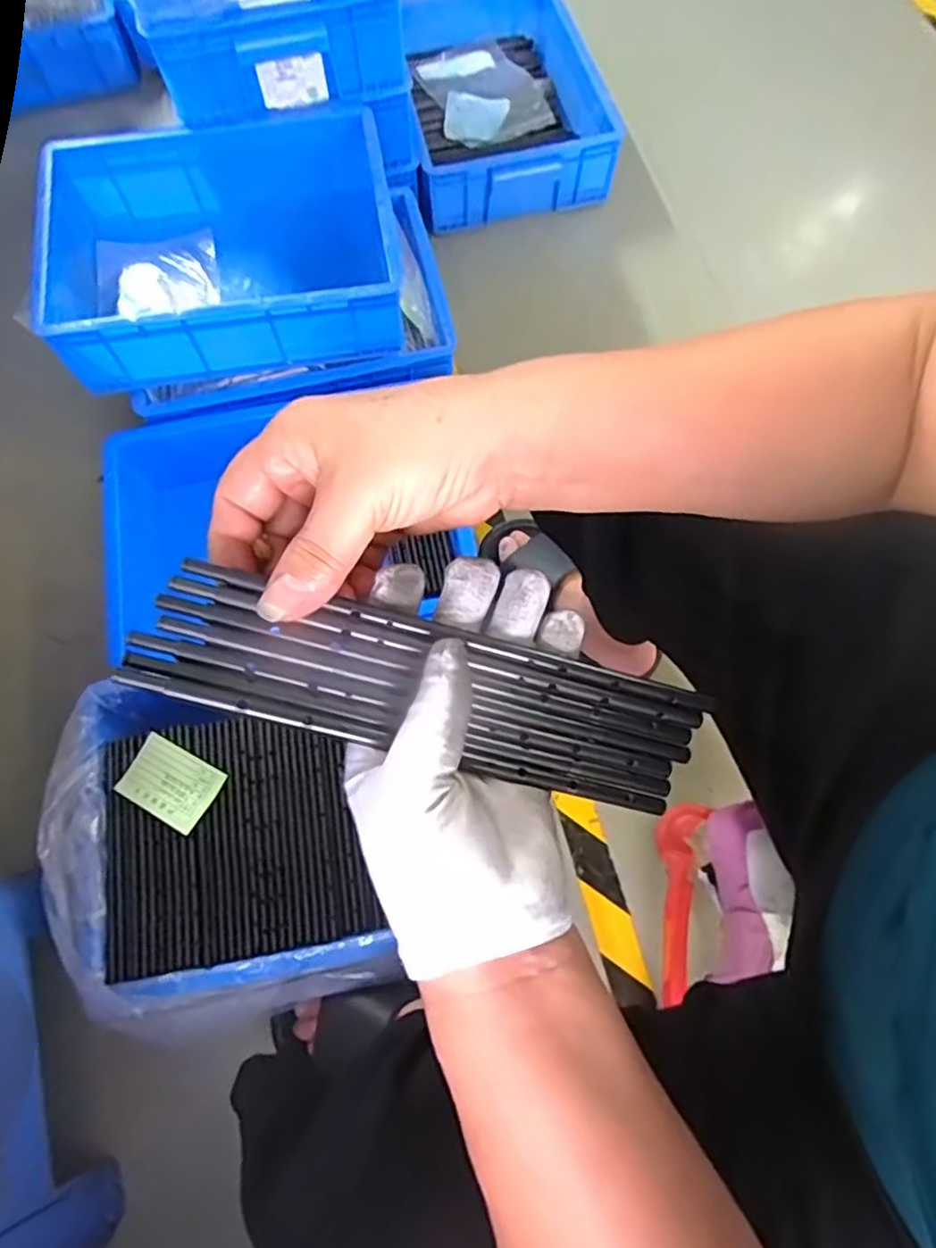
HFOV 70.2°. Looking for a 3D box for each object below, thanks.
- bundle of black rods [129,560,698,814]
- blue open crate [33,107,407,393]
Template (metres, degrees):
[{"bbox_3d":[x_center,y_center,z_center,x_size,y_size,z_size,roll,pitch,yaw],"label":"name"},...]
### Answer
[{"bbox_3d":[-0.010,0.027,0.265,0.223,0.016,0.052,15,71,-13],"label":"bundle of black rods"},{"bbox_3d":[-0.298,-0.459,0.831,0.407,0.125,0.315,-9,71,-2],"label":"blue open crate"}]

